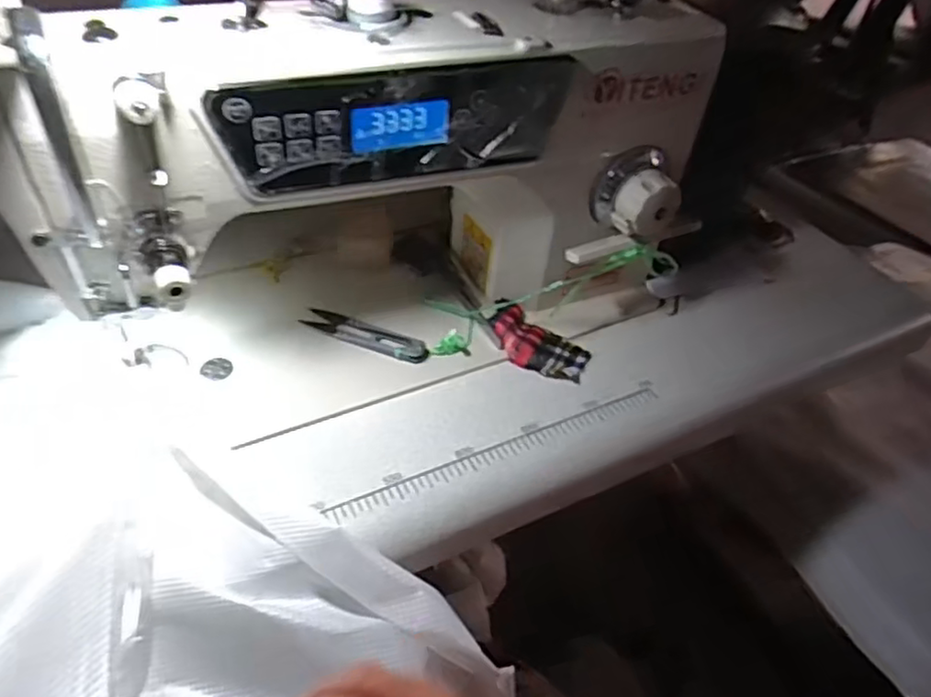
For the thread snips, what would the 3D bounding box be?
[{"bbox_3d":[-0.073,-0.010,0.501,0.097,0.011,0.024,19,45,13],"label":"thread snips"}]

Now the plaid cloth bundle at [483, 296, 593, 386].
[{"bbox_3d":[0.050,-0.007,0.502,0.086,0.020,0.046,30,48,22],"label":"plaid cloth bundle"}]

